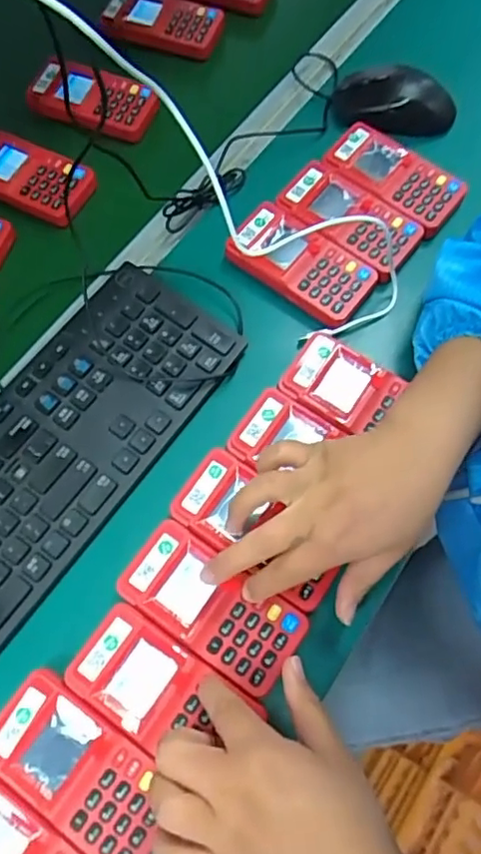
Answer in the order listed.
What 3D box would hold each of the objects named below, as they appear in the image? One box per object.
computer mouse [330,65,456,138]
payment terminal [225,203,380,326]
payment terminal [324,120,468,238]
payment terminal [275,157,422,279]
[{"bbox_3d":[0.145,-0.305,0.564,0.112,0.036,0.056,6,68,3],"label":"computer mouse"},{"bbox_3d":[0.052,-0.138,0.509,0.117,0.025,0.066,37,73,14],"label":"payment terminal"},{"bbox_3d":[0.131,-0.214,0.510,0.113,0.021,0.054,38,73,15],"label":"payment terminal"},{"bbox_3d":[0.093,-0.182,0.520,0.120,0.020,0.061,36,73,14],"label":"payment terminal"}]

